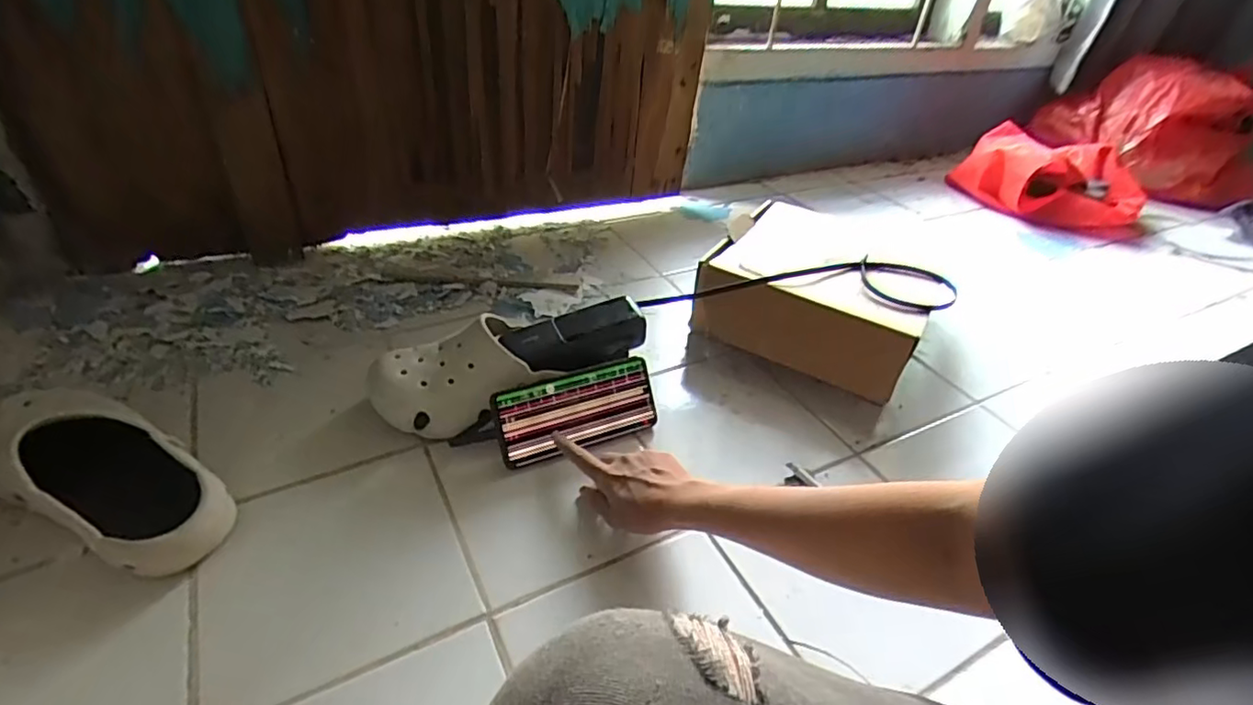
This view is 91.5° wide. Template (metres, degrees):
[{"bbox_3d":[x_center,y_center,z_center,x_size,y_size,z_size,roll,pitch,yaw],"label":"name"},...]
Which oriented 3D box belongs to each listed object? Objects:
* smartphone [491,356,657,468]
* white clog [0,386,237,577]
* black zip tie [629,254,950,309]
[{"bbox_3d":[-0.049,0.057,0.619,0.167,0.075,0.011,-14,6,-22],"label":"smartphone"},{"bbox_3d":[-0.442,0.096,0.520,0.242,0.083,0.101,20,41,17],"label":"white clog"},{"bbox_3d":[0.206,-0.086,0.740,0.372,0.029,0.110,5,37,-2],"label":"black zip tie"}]

